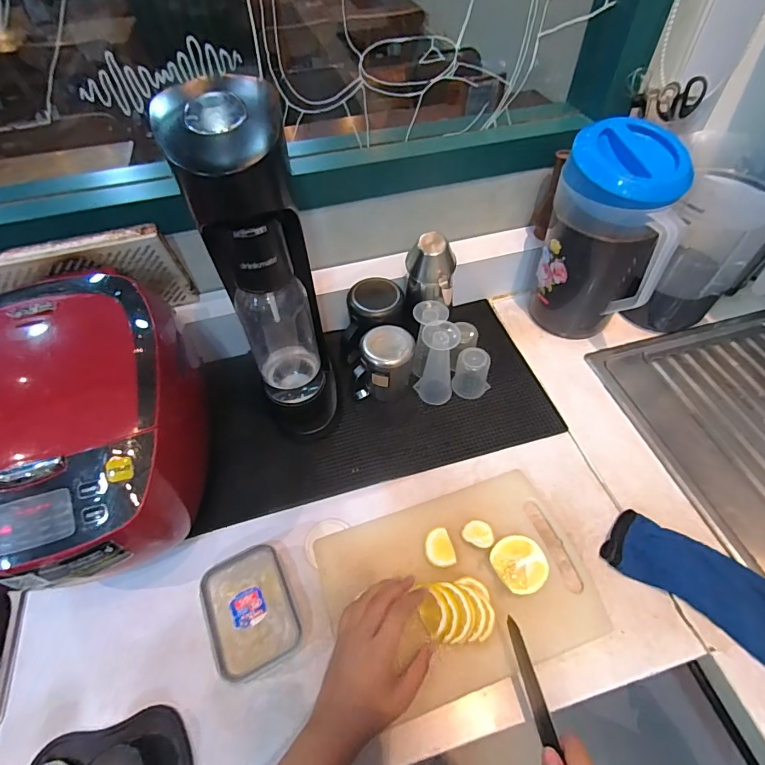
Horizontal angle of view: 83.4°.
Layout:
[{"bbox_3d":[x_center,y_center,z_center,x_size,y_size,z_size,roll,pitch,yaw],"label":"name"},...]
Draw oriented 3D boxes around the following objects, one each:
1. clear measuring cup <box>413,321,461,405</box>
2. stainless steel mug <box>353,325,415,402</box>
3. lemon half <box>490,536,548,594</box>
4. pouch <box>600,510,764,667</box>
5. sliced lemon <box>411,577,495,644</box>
[{"bbox_3d":[0.081,-0.027,0.642,0.058,0.137,0.052,11,54,13],"label":"clear measuring cup"},{"bbox_3d":[0.004,-0.024,0.652,0.089,0.105,0.067,3,52,7],"label":"stainless steel mug"},{"bbox_3d":[0.162,0.219,0.513,0.058,0.038,0.063,-1,53,1],"label":"lemon half"},{"bbox_3d":[0.388,0.236,0.488,0.240,0.027,0.095,32,61,26],"label":"pouch"},{"bbox_3d":[0.087,0.255,0.481,0.077,0.025,0.063,-16,53,-8],"label":"sliced lemon"}]

